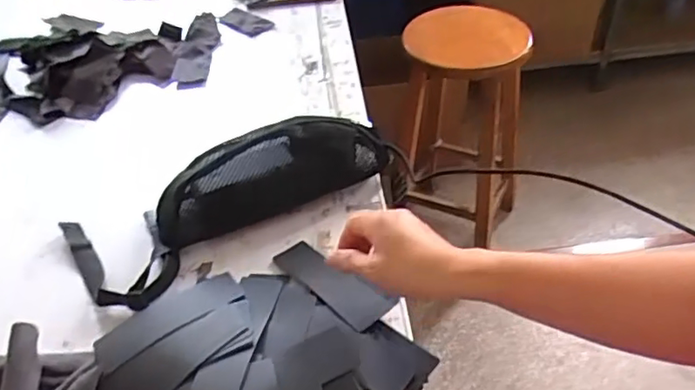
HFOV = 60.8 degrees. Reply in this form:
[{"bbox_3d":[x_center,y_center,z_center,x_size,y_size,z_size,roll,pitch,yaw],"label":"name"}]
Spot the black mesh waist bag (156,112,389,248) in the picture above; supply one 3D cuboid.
[{"bbox_3d":[-0.089,-0.023,0.718,0.285,0.103,0.061,-17,44,-13],"label":"black mesh waist bag"}]

